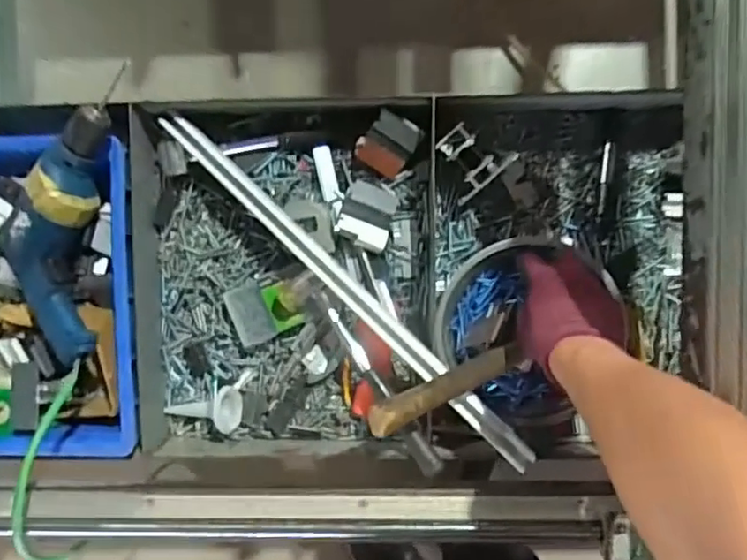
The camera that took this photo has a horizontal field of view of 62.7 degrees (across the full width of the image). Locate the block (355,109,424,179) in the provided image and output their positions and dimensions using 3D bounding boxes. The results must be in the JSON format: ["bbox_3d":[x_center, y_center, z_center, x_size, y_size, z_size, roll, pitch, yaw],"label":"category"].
[{"bbox_3d":[0.018,-0.158,0.716,0.063,0.019,0.069,32,118,2],"label":"block"}]

